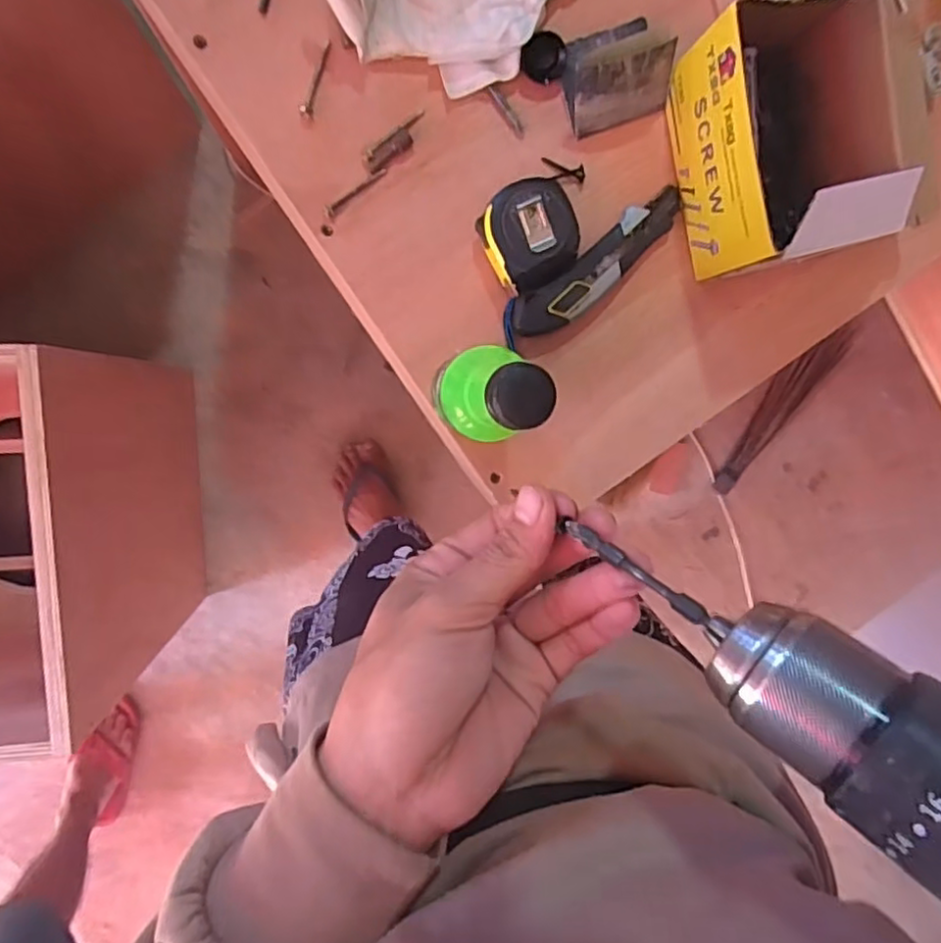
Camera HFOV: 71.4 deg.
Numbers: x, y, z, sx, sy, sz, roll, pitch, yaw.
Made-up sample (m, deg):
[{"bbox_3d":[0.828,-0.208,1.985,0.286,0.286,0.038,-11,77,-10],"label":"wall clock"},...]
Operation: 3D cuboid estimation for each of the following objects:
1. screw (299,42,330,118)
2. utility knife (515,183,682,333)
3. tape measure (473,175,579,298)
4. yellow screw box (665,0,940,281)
[{"bbox_3d":[-0.105,-0.266,0.442,0.009,0.007,0.052,14,94,-9],"label":"screw"},{"bbox_3d":[0.095,-0.152,0.476,0.155,0.022,0.034,-40,99,-2],"label":"utility knife"},{"bbox_3d":[0.041,-0.165,0.459,0.063,0.039,0.066,-26,99,-4],"label":"tape measure"},{"bbox_3d":[0.208,-0.217,0.437,0.096,0.123,0.146,-14,98,-6],"label":"yellow screw box"}]

